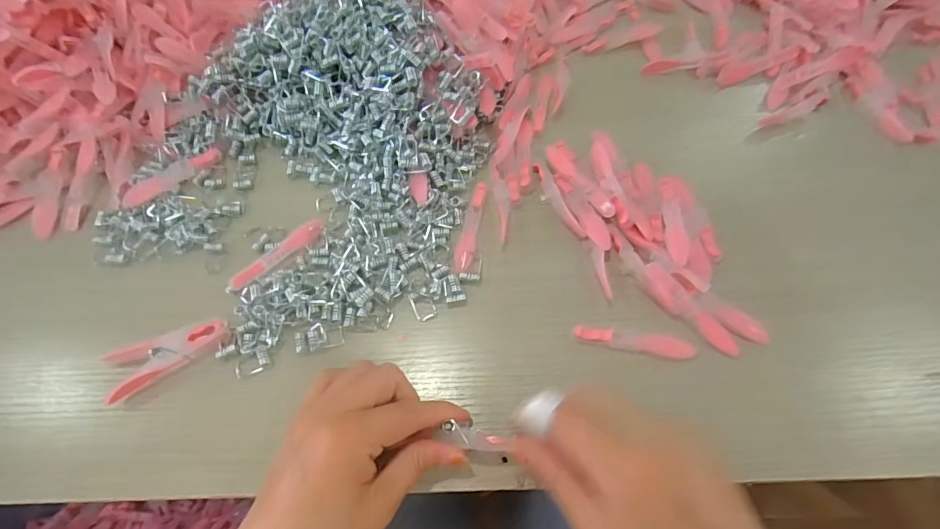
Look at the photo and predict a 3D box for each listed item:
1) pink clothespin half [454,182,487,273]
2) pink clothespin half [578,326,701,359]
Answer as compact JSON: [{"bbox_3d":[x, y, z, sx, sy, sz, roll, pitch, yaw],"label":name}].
[{"bbox_3d":[0.003,-0.030,0.346,0.014,0.007,0.078,13,63,8],"label":"pink clothespin half"},{"bbox_3d":[0.110,0.051,0.303,0.077,0.006,0.014,5,62,4],"label":"pink clothespin half"}]

